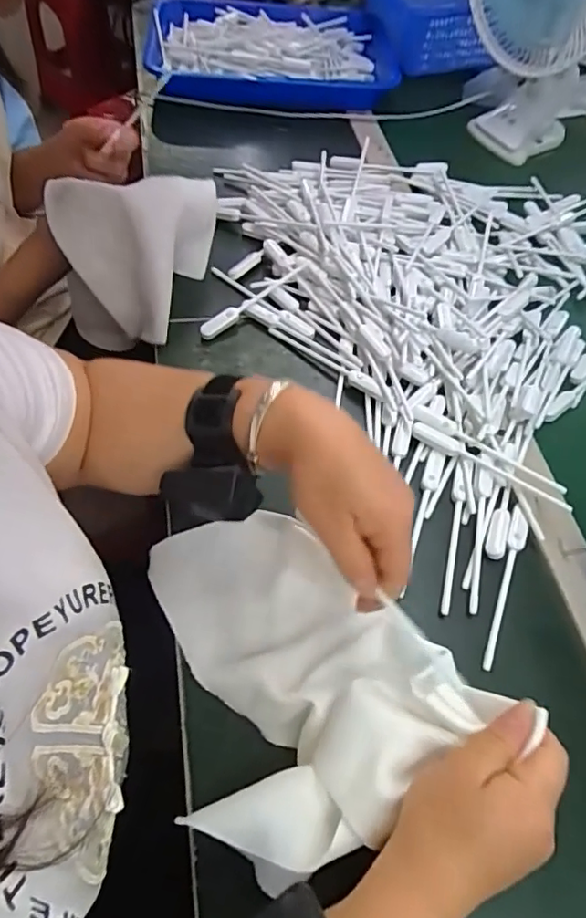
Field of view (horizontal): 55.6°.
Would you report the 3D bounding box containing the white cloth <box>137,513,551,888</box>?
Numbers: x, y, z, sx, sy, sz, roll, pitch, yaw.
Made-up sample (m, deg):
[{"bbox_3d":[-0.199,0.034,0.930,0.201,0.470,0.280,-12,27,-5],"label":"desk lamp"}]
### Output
[{"bbox_3d":[0.020,0.125,0.370,0.203,0.067,0.222,-10,59,-11],"label":"white cloth"}]

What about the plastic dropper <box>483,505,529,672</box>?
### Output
[{"bbox_3d":[0.165,0.096,0.427,0.014,0.010,0.135,19,58,8],"label":"plastic dropper"}]

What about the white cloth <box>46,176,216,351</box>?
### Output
[{"bbox_3d":[-0.149,-0.198,0.547,0.152,0.131,0.115,-9,58,-10],"label":"white cloth"}]

